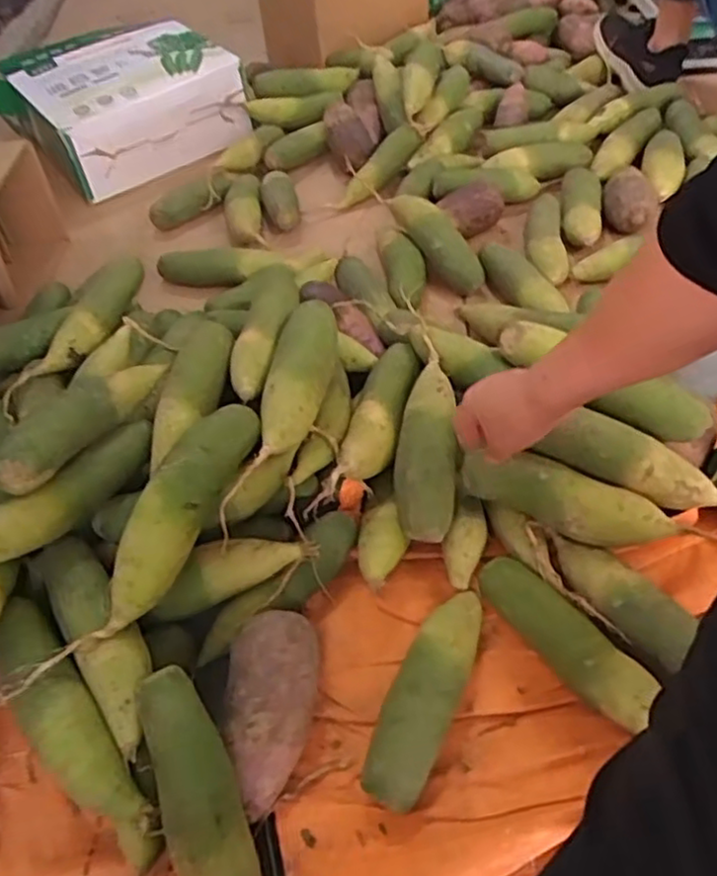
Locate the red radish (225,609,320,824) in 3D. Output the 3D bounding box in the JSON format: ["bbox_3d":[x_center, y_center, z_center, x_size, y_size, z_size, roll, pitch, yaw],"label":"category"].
[{"bbox_3d":[-0.071,0.223,0.581,0.075,0.073,0.158,-5,49,1],"label":"red radish"}]

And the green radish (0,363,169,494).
[{"bbox_3d":[-0.266,-0.025,0.657,0.054,0.048,0.213,16,37,18],"label":"green radish"}]

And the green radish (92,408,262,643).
[{"bbox_3d":[-0.152,0.061,0.610,0.049,0.060,0.228,15,52,17],"label":"green radish"}]

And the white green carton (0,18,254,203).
[{"bbox_3d":[-0.459,-0.630,1.312,0.395,0.149,0.363,-30,53,-20],"label":"white green carton"}]

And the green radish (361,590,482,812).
[{"bbox_3d":[0.061,0.211,0.598,0.059,0.050,0.196,19,53,20],"label":"green radish"}]

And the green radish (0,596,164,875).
[{"bbox_3d":[-0.235,0.230,0.562,0.057,0.079,0.233,-36,55,-24],"label":"green radish"}]

